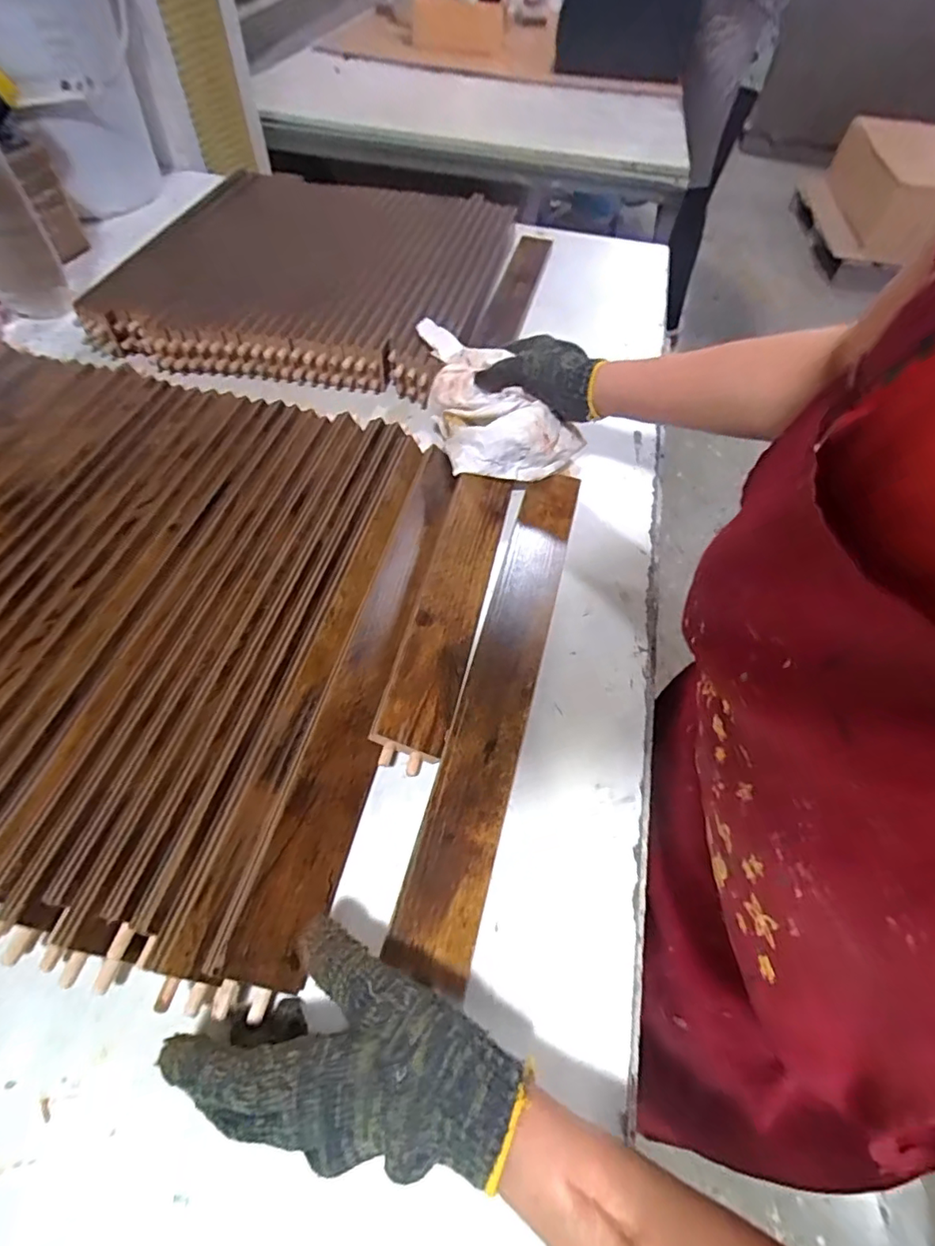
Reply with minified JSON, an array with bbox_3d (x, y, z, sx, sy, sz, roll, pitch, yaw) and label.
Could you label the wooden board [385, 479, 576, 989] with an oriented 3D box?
[{"bbox_3d":[0.029,0.035,0.448,0.055,0.016,0.436,14,57,6],"label":"wooden board"}]

